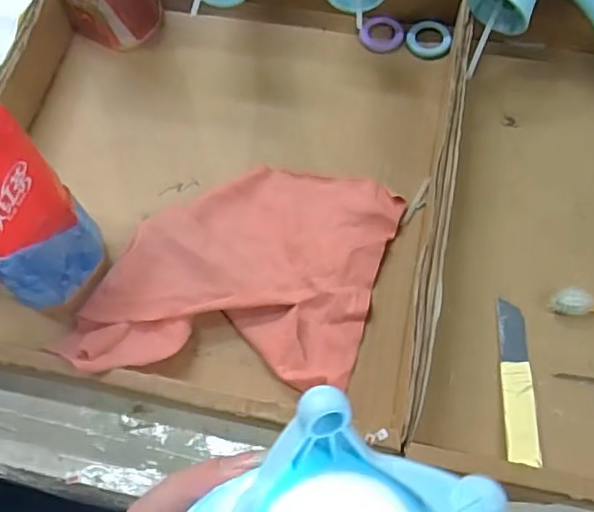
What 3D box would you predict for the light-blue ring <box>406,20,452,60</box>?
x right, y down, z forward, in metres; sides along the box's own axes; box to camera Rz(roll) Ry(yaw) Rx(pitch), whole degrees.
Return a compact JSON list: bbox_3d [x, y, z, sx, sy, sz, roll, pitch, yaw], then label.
[{"bbox_3d":[0.113,-0.184,0.521,0.036,0.004,0.034,-2,81,11],"label":"light-blue ring"}]

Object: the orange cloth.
[{"bbox_3d":[-0.039,0.006,0.420,0.185,0.051,0.192,17,69,10],"label":"orange cloth"}]

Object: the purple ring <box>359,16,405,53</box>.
[{"bbox_3d":[0.074,-0.193,0.525,0.036,0.012,0.031,13,68,8],"label":"purple ring"}]

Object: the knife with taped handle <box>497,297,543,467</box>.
[{"bbox_3d":[0.146,0.081,0.402,0.021,0.007,0.107,1,67,3],"label":"knife with taped handle"}]

